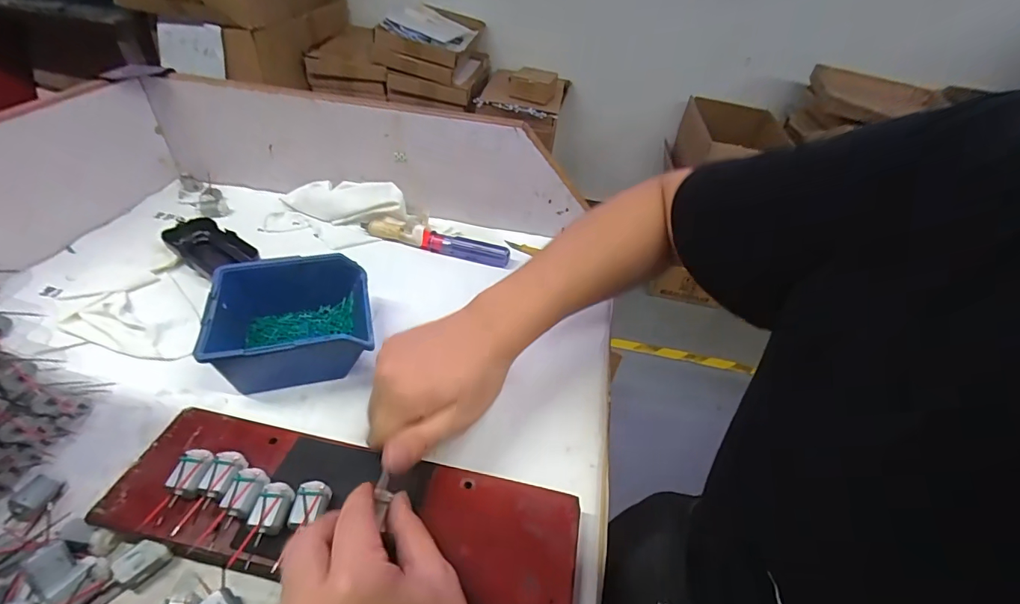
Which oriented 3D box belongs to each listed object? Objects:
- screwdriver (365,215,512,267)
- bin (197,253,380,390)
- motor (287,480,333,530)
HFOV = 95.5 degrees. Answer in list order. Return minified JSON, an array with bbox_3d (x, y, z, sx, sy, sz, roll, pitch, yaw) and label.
[{"bbox_3d":[-0.086,-0.075,0.547,0.177,0.030,0.027,14,42,8],"label":"screwdriver"},{"bbox_3d":[-0.184,0.021,0.400,0.121,0.062,0.116,-8,44,-16],"label":"bin"},{"bbox_3d":[-0.122,0.126,0.284,0.020,0.017,0.029,7,42,0],"label":"motor"}]

